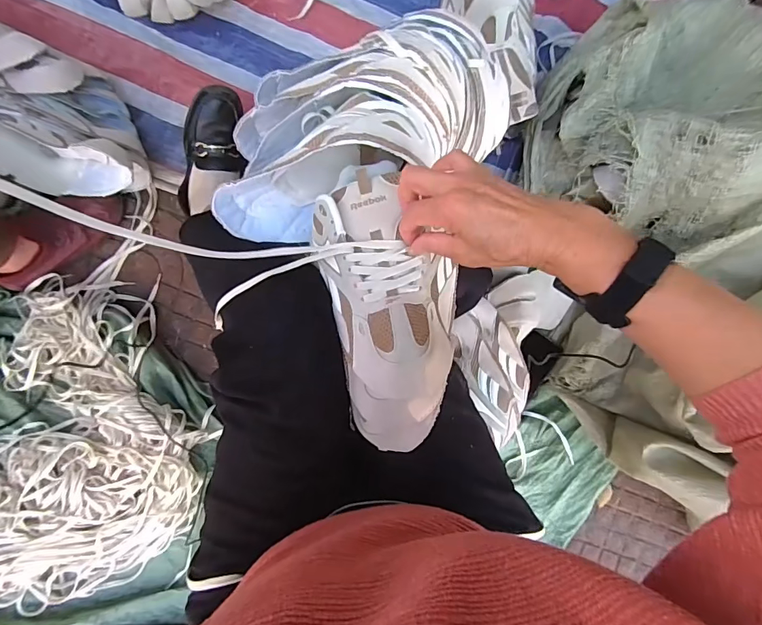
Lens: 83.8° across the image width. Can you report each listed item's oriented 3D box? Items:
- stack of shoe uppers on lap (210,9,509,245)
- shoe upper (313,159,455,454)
[{"bbox_3d":[-0.028,-0.212,0.475,0.364,0.169,0.178,-26,90,6],"label":"stack of shoe uppers on lap"},{"bbox_3d":[0.016,-0.003,0.400,0.119,0.072,0.264,-11,88,-8],"label":"shoe upper"}]

